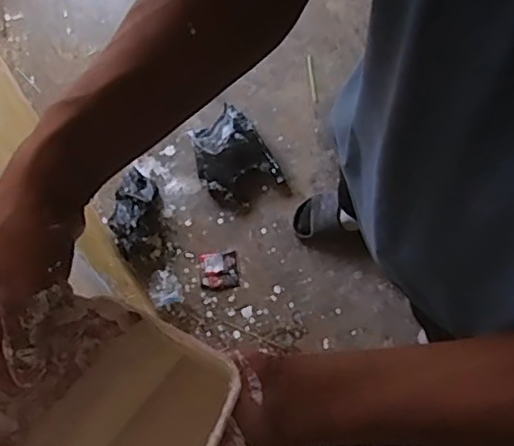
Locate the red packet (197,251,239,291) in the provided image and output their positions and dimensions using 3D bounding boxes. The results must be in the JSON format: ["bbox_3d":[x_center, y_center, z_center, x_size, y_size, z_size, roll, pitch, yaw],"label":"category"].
[{"bbox_3d":[-0.093,0.118,1.460,0.091,0.009,0.087,-9,77,6],"label":"red packet"}]

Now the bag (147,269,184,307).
[{"bbox_3d":[-0.224,0.155,1.434,0.076,0.020,0.087,-17,77,4],"label":"bag"}]

